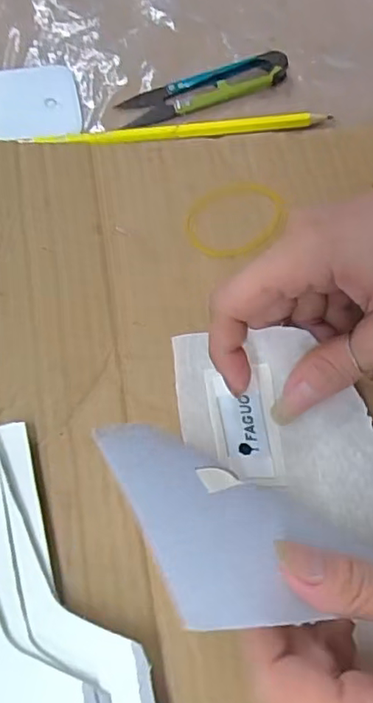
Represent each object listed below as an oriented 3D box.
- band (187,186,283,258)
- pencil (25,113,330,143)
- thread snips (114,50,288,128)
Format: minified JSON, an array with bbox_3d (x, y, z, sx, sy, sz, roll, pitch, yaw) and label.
[{"bbox_3d":[0.026,-0.068,0.295,0.052,0.004,0.040,-15,72,-7],"label":"band"},{"bbox_3d":[-0.001,-0.118,0.310,0.156,0.005,0.010,-5,71,-4],"label":"pencil"},{"bbox_3d":[0.010,-0.147,0.318,0.093,0.008,0.023,-19,73,-8],"label":"thread snips"}]

